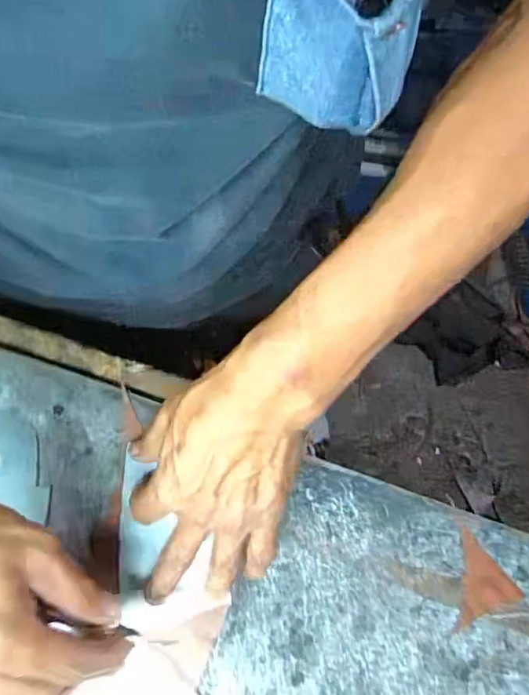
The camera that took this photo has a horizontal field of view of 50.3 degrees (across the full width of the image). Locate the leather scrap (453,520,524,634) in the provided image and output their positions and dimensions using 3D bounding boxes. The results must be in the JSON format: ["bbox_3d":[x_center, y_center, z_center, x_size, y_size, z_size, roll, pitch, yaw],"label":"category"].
[{"bbox_3d":[0.147,0.153,0.369,0.039,0.004,0.063,5,79,5],"label":"leather scrap"}]

